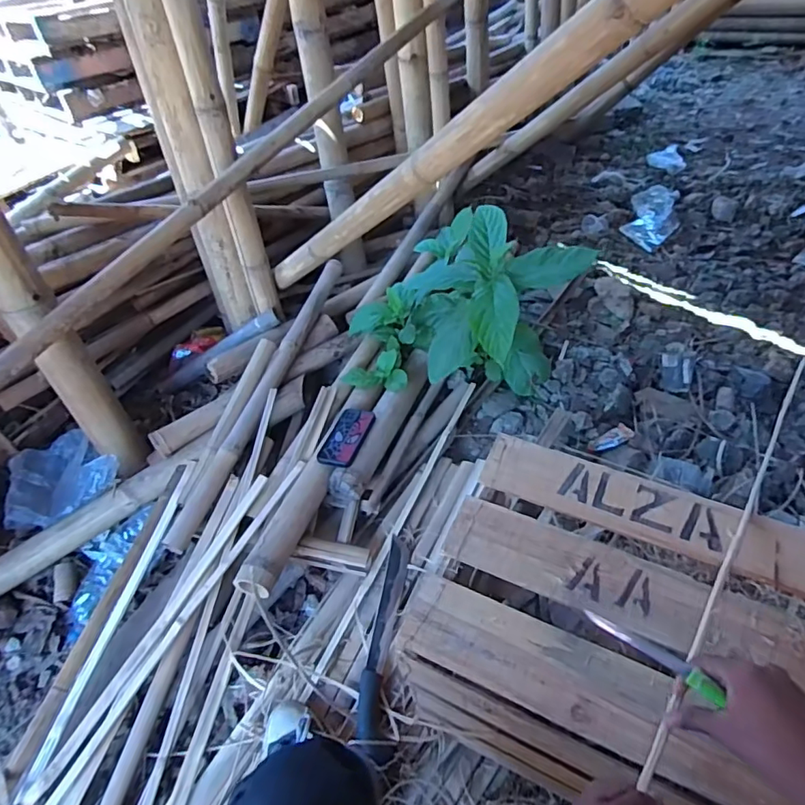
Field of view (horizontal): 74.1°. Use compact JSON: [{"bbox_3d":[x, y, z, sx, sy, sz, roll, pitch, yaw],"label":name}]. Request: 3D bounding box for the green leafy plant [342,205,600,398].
[{"bbox_3d":[0.114,-0.210,1.361,0.496,0.385,0.499,32,56,33],"label":"green leafy plant"}]

